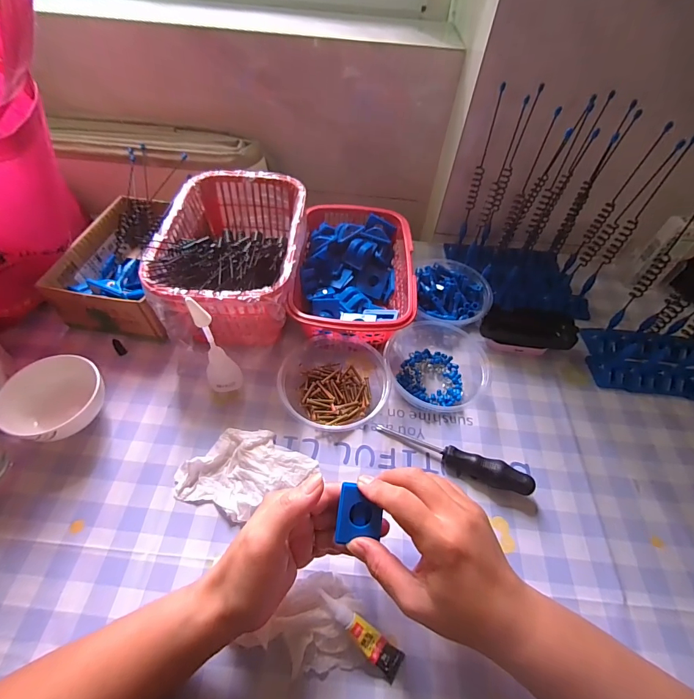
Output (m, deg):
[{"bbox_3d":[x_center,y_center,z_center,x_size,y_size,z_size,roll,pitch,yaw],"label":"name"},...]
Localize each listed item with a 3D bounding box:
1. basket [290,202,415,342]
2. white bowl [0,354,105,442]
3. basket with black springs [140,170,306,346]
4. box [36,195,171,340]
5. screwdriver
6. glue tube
[{"bbox_3d":[0.010,-0.092,0.487,0.138,0.076,0.205,5,53,0],"label":"basket"},{"bbox_3d":[-0.292,0.055,0.380,0.082,0.052,0.084,2,53,-2],"label":"white bowl"},{"bbox_3d":[-0.134,-0.108,0.470,0.152,0.115,0.224,3,53,-1],"label":"basket with black springs"},{"bbox_3d":[-0.265,-0.106,0.484,0.138,0.077,0.189,9,53,3],"label":"box"},{"bbox_3d":[0.107,0.109,0.381,0.156,0.027,0.022,20,55,11],"label":"screwdriver"},{"bbox_3d":[0.011,0.217,0.286,0.081,0.011,0.019,45,61,0],"label":"glue tube"}]

